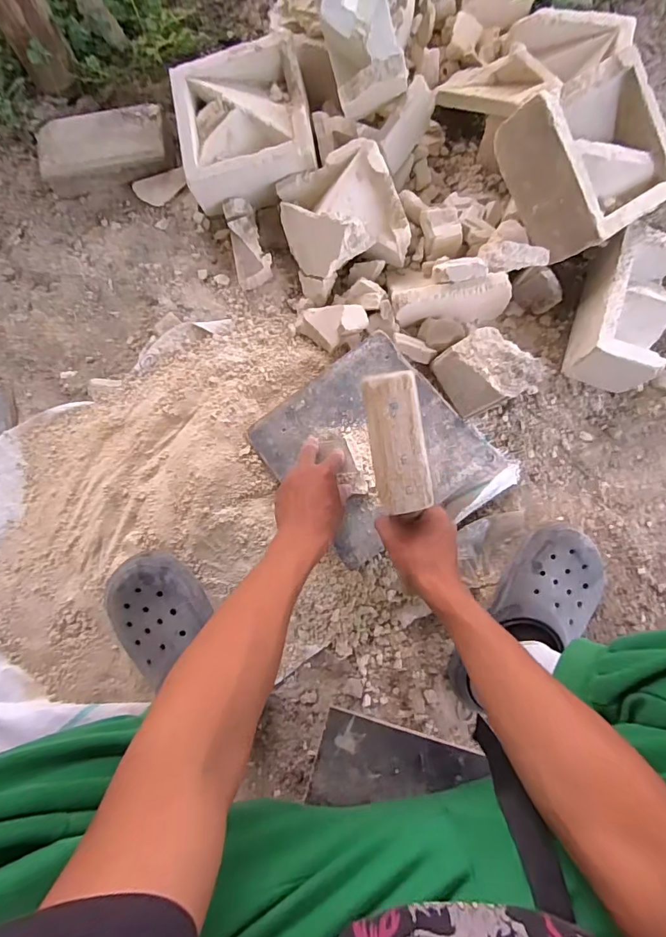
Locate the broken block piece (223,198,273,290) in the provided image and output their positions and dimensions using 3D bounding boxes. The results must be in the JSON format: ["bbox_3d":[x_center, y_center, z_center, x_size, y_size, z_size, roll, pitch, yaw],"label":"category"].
[{"bbox_3d":[-0.135,-0.361,0.744,0.058,0.049,0.140,-12,80,0],"label":"broken block piece"}]

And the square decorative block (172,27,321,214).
[{"bbox_3d":[-0.138,-0.537,0.723,0.201,0.090,0.208,-10,80,0],"label":"square decorative block"}]

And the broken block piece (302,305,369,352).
[{"bbox_3d":[0.003,-0.209,0.674,0.093,0.038,0.057,0,81,2],"label":"broken block piece"}]

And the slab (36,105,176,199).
[{"bbox_3d":[-0.380,-0.526,0.775,0.217,0.075,0.098,-8,80,0],"label":"slab"}]

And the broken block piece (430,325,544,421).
[{"bbox_3d":[0.217,-0.136,0.670,0.100,0.099,0.107,-29,81,-3],"label":"broken block piece"}]

